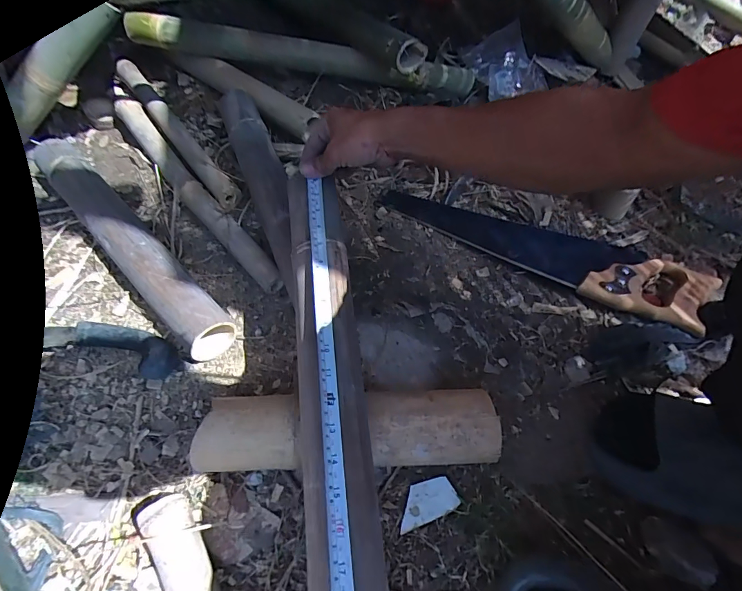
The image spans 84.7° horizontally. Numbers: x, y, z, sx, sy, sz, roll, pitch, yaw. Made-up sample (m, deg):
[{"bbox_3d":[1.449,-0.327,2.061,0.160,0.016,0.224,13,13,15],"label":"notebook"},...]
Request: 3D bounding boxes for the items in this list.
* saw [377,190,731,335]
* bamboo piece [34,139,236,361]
[{"bbox_3d":[0.270,-0.091,0.668,0.516,0.017,0.141,22,57,14],"label":"saw"},{"bbox_3d":[-0.362,-0.084,0.603,0.468,0.086,0.065,39,63,23],"label":"bamboo piece"}]

